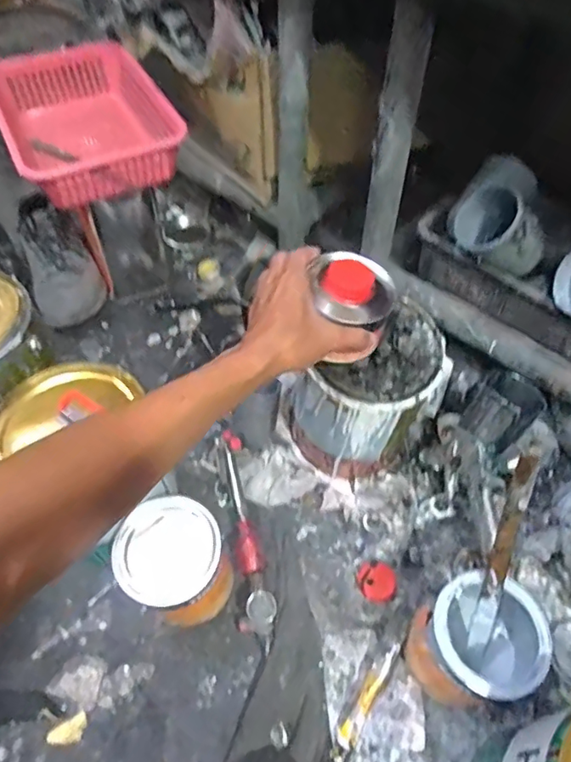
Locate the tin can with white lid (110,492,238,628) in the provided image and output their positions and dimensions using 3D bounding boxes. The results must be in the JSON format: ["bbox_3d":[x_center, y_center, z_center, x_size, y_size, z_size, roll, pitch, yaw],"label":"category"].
[{"bbox_3d":[-0.122,0.207,0.606,0.108,0.130,0.100,-1,53,1],"label":"tin can with white lid"}]

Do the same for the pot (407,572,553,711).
[{"bbox_3d":[0.196,0.277,0.555,0.108,0.136,0.105,-1,53,1],"label":"pot"}]

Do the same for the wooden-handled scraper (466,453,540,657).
[{"bbox_3d":[0.210,0.176,0.519,0.021,0.230,0.013,9,20,8],"label":"wooden-handled scraper"}]

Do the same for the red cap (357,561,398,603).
[{"bbox_3d":[0.114,0.248,0.655,0.048,0.013,0.045,-1,53,1],"label":"red cap"}]

